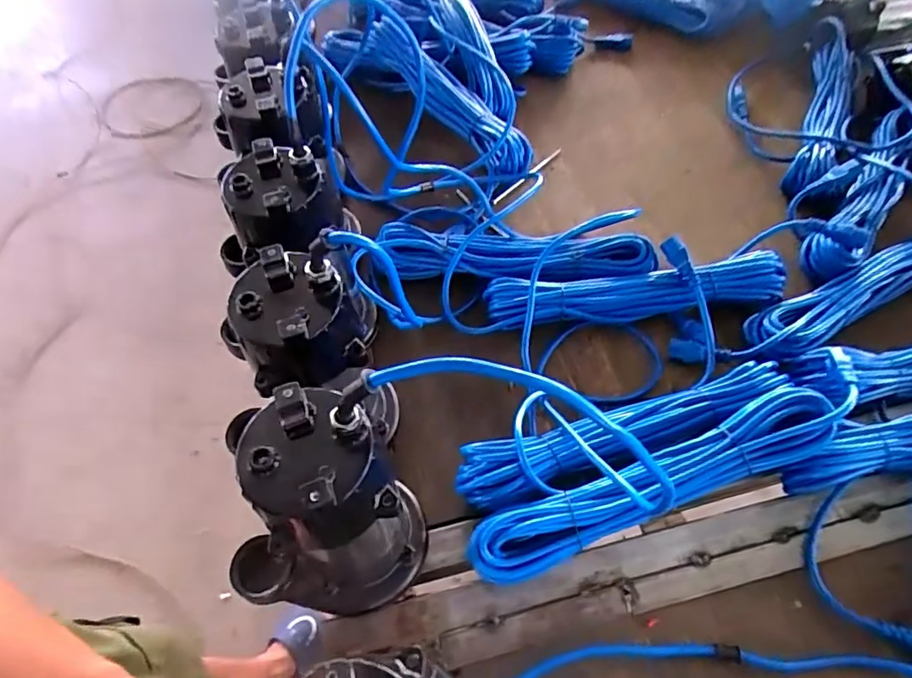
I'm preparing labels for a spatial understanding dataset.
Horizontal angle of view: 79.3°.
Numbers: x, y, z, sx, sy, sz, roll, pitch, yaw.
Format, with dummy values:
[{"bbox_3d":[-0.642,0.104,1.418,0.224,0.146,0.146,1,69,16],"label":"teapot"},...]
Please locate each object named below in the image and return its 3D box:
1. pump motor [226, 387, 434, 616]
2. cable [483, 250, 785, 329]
[{"bbox_3d":[-0.117,0.129,0.415,0.163,0.222,0.106,-1,58,1],"label":"pump motor"},{"bbox_3d":[0.209,-0.059,0.650,0.348,0.044,0.065,-6,58,-2],"label":"cable"}]

